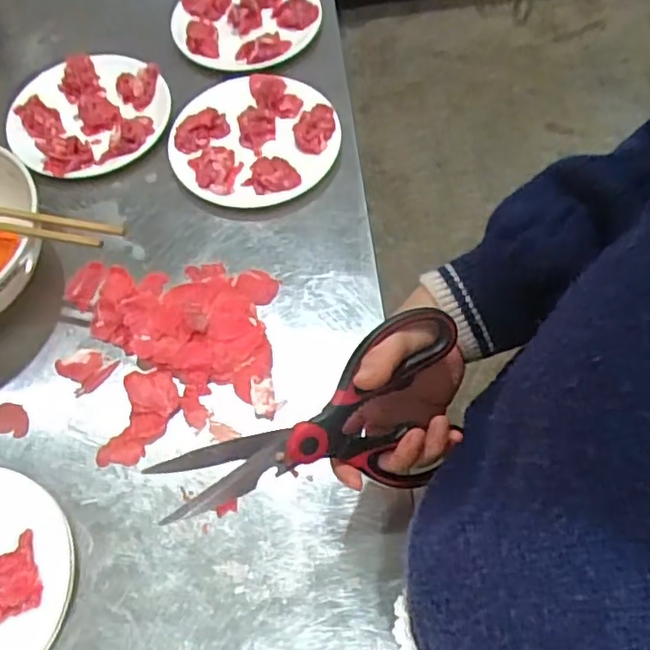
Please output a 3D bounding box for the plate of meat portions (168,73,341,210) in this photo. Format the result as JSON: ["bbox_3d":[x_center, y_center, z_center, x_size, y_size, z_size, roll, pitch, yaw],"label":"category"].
[{"bbox_3d":[-0.073,-0.195,0.647,0.168,0.029,0.165,-1,63,3],"label":"plate of meat portions"}]

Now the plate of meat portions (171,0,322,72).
[{"bbox_3d":[-0.095,-0.368,0.743,0.171,0.028,0.180,-1,63,3],"label":"plate of meat portions"}]

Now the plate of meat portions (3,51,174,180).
[{"bbox_3d":[-0.257,-0.239,0.676,0.167,0.025,0.183,-13,63,-3],"label":"plate of meat portions"}]

